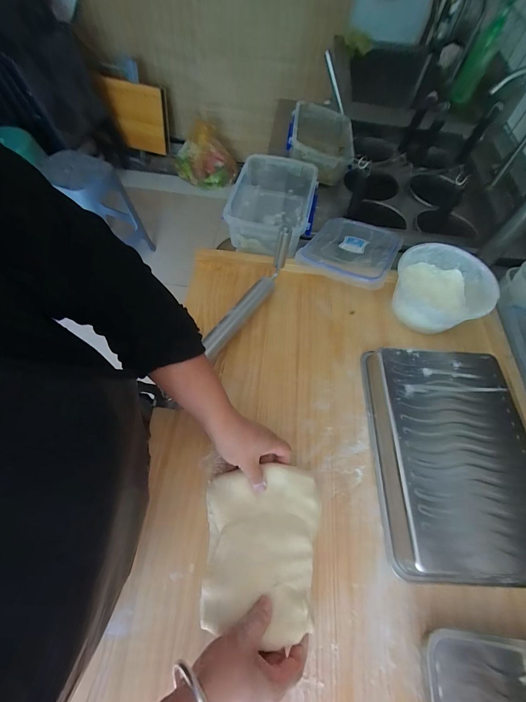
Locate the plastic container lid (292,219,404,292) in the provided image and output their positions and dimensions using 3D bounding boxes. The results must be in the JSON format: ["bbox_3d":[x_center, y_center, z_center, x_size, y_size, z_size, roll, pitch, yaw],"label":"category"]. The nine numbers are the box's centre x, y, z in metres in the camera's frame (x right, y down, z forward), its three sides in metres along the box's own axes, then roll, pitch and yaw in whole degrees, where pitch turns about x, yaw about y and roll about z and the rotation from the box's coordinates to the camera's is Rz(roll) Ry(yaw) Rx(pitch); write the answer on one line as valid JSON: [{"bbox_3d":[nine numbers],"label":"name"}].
[{"bbox_3d":[0.193,-0.225,0.655,0.182,0.026,0.241,21,48,19],"label":"plastic container lid"}]

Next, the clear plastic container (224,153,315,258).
[{"bbox_3d":[0.022,-0.338,0.716,0.178,0.100,0.263,10,59,3],"label":"clear plastic container"}]

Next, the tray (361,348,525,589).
[{"bbox_3d":[0.272,0.138,0.438,0.214,0.043,0.324,2,59,-1],"label":"tray"}]

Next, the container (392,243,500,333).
[{"bbox_3d":[0.320,-0.110,0.554,0.158,0.081,0.158,23,61,11],"label":"container"}]

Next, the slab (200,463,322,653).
[{"bbox_3d":[-0.001,0.228,0.358,0.134,0.017,0.169,2,59,-2],"label":"slab"}]

